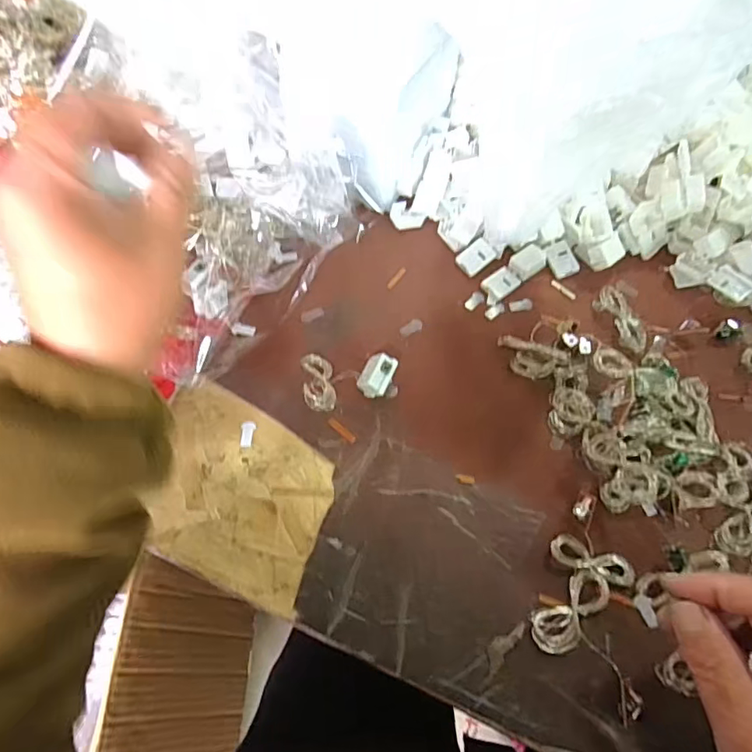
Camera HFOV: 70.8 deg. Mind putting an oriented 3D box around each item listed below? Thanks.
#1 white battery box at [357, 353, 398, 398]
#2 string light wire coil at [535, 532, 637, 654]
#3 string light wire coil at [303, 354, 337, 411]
[{"bbox_3d":[0.001,0.000,0.358,0.020,0.018,0.028,22,64,10],"label":"white battery box"},{"bbox_3d":[0.118,0.128,0.301,0.048,0.008,0.064,22,67,8],"label":"string light wire coil"},{"bbox_3d":[-0.037,0.002,0.351,0.020,0.014,0.053,-5,40,-4],"label":"string light wire coil"}]

